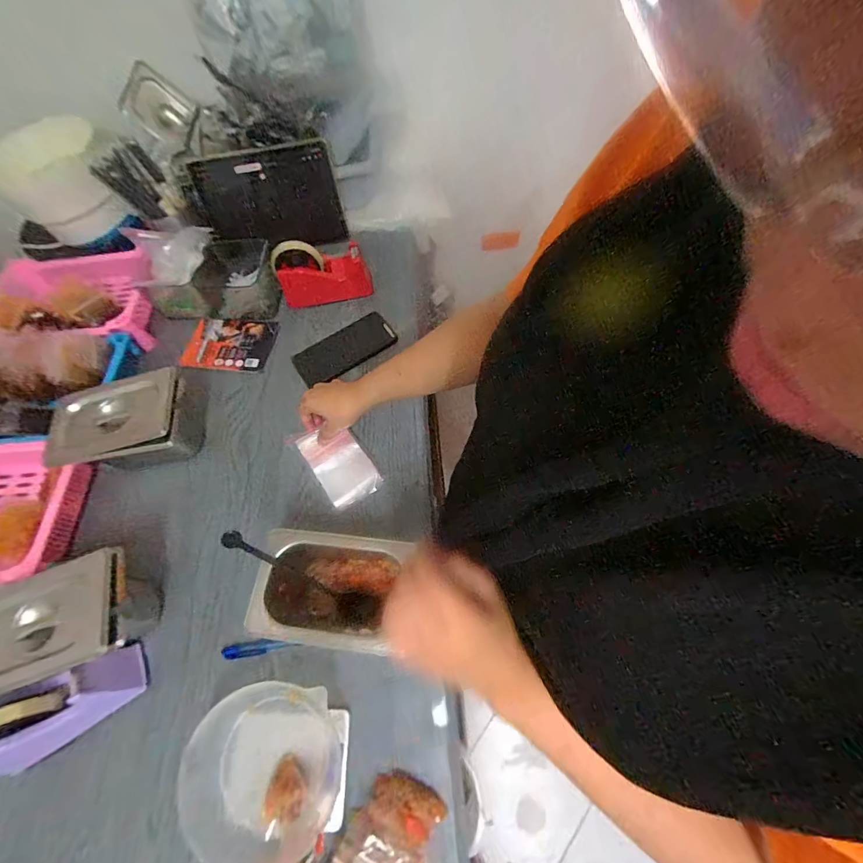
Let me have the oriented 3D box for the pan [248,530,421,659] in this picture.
[{"bbox_3d":[-0.113,0.183,0.462,0.159,0.094,0.109,4,65,8],"label":"pan"}]

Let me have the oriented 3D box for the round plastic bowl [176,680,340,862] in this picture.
[{"bbox_3d":[-0.174,0.354,0.414,0.139,0.058,0.151,-16,64,-2],"label":"round plastic bowl"}]

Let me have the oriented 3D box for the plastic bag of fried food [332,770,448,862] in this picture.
[{"bbox_3d":[-0.038,0.410,0.390,0.094,0.041,0.094,20,68,15],"label":"plastic bag of fried food"}]

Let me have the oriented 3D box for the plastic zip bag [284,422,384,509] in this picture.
[{"bbox_3d":[-0.138,0.041,0.572,0.078,0.017,0.136,-37,69,-12],"label":"plastic zip bag"}]

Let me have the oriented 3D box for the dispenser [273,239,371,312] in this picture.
[{"bbox_3d":[-0.187,-0.275,0.682,0.150,0.106,0.043,-12,64,0],"label":"dispenser"}]

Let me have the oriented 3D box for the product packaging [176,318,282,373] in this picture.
[{"bbox_3d":[-0.356,-0.152,0.689,0.160,0.012,0.102,2,66,4],"label":"product packaging"}]

